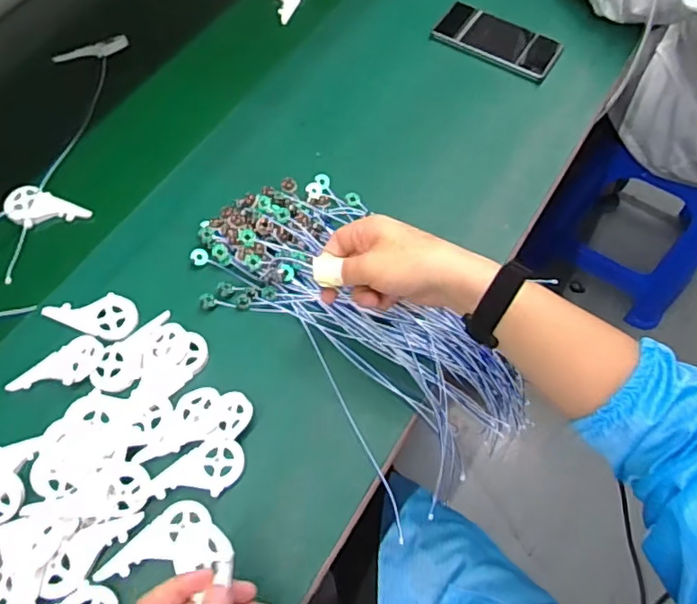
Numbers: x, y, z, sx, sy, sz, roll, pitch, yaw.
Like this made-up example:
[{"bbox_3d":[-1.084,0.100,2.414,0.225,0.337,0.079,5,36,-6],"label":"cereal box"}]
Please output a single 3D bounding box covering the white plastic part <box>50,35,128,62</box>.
[{"bbox_3d":[-0.344,-0.336,0.748,0.099,0.015,0.023,-17,66,-9],"label":"white plastic part"}]

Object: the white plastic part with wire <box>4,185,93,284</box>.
[{"bbox_3d":[-0.364,-0.090,0.630,0.083,0.013,0.112,38,69,16],"label":"white plastic part with wire"}]

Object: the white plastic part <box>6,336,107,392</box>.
[{"bbox_3d":[-0.279,0.067,0.539,0.090,0.007,0.043,-38,67,-16],"label":"white plastic part"}]

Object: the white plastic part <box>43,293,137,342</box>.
[{"bbox_3d":[-0.260,0.010,0.569,0.096,0.010,0.046,17,65,7],"label":"white plastic part"}]

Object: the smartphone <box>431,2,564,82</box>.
[{"bbox_3d":[0.203,-0.357,0.756,0.162,0.009,0.076,28,66,12],"label":"smartphone"}]

